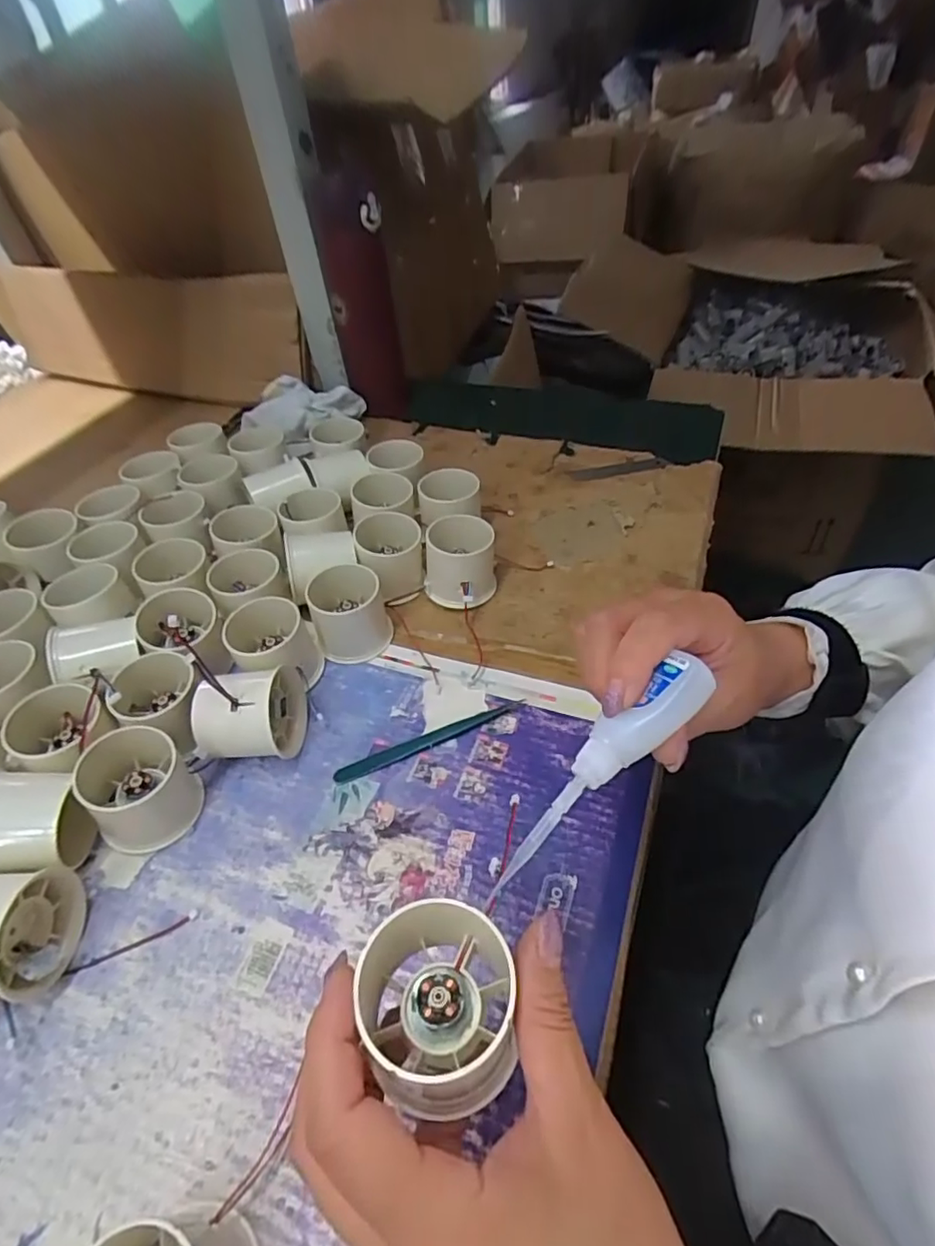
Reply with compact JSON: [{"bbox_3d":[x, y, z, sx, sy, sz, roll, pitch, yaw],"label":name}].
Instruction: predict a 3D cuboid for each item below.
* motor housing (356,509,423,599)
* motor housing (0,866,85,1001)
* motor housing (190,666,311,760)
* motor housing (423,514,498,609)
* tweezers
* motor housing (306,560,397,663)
[{"bbox_3d":[-0.060,-0.050,0.465,0.048,0.053,0.054,-8,46,-3],"label":"motor housing"},{"bbox_3d":[-0.225,0.150,0.292,0.058,0.054,0.054,1,48,4],"label":"motor housing"},{"bbox_3d":[-0.133,0.053,0.369,0.057,0.057,0.057,-5,48,-1],"label":"motor housing"},{"bbox_3d":[-0.005,-0.044,0.457,0.053,0.051,0.058,0,47,5],"label":"motor housing"},{"bbox_3d":[-0.023,0.074,0.381,0.126,0.004,0.010,-18,48,-12],"label":"tweezers"},{"bbox_3d":[-0.083,-0.007,0.424,0.052,0.047,0.049,-2,46,3],"label":"motor housing"}]

